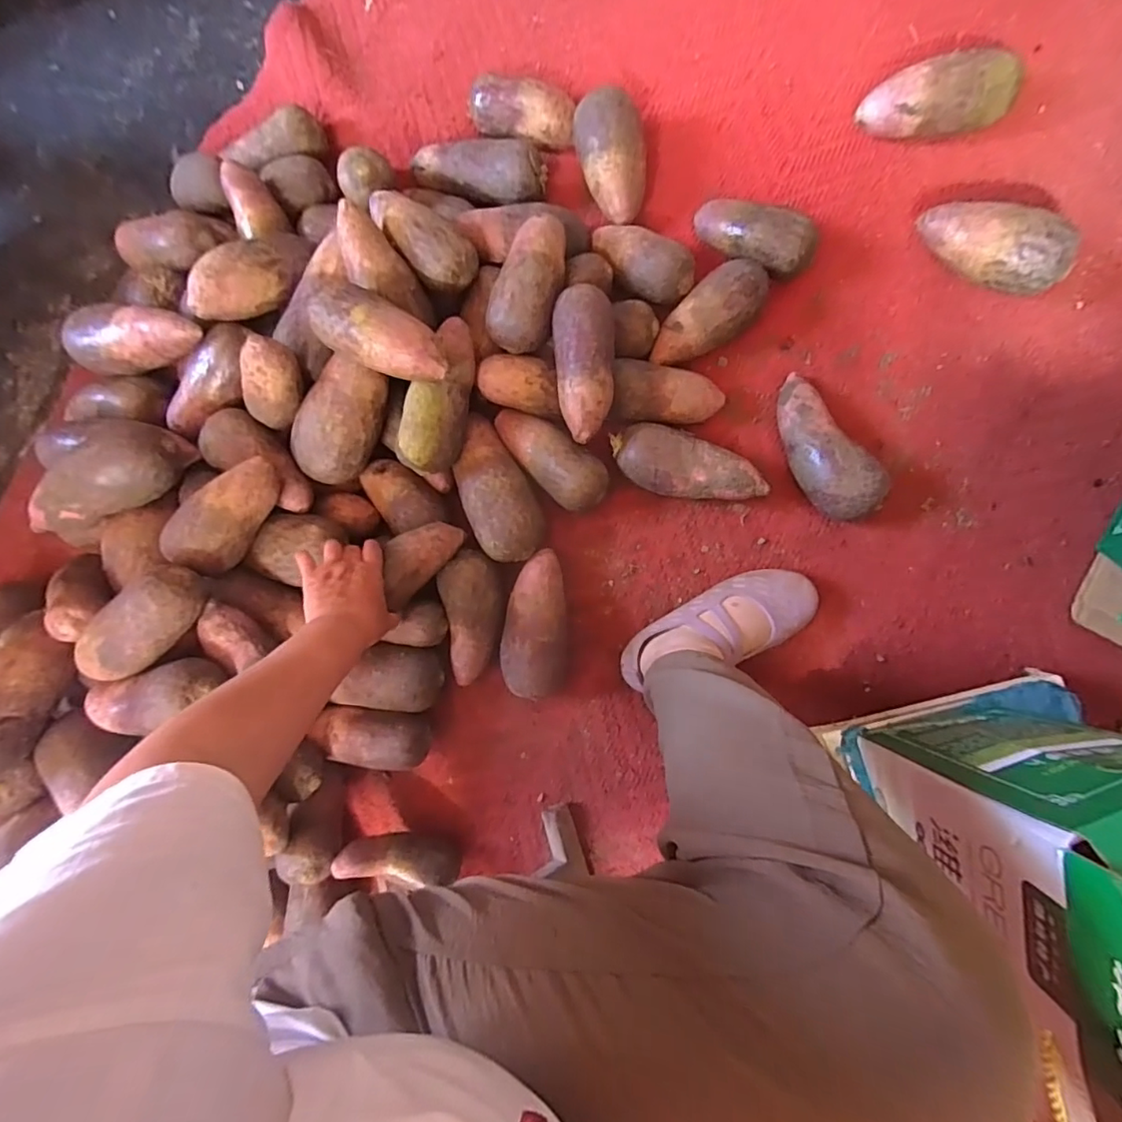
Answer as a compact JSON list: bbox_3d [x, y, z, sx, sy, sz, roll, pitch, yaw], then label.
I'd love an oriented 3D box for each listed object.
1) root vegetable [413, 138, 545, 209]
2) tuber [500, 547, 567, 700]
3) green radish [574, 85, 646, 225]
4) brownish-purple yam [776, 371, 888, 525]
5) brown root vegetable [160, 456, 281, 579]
[{"bbox_3d":[-0.106,-0.507,0.709,0.170,0.059,0.062,11,86,7],"label":"root vegetable"},{"bbox_3d":[-0.029,0.075,0.662,0.077,0.069,0.176,5,86,7],"label":"tuber"},{"bbox_3d":[0.069,-0.506,0.689,0.081,0.088,0.130,-13,84,5],"label":"green radish"},{"bbox_3d":[0.306,-0.132,0.647,0.076,0.071,0.187,-32,84,4],"label":"brownish-purple yam"},{"bbox_3d":[-0.361,-0.053,0.591,0.061,0.075,0.132,24,88,8],"label":"brown root vegetable"}]

